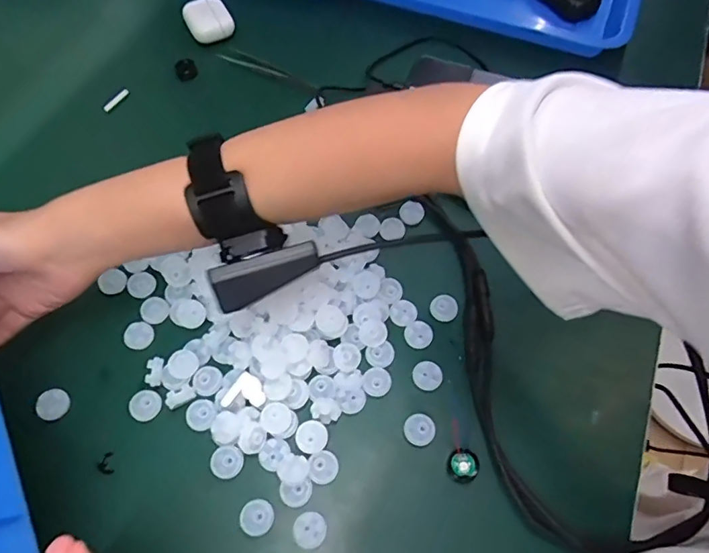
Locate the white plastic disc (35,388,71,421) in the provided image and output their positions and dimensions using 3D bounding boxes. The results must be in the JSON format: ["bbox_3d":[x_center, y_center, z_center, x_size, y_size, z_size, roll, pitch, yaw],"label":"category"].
[{"bbox_3d":[-0.216,0.091,0.358,0.021,0.004,0.021,0,62,0],"label":"white plastic disc"}]

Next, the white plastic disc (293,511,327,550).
[{"bbox_3d":[-0.029,0.163,0.323,0.020,0.004,0.021,0,62,0],"label":"white plastic disc"}]

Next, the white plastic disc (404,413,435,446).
[{"bbox_3d":[0.046,0.107,0.353,0.021,0.004,0.022,0,62,0],"label":"white plastic disc"}]

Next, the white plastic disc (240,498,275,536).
[{"bbox_3d":[-0.063,0.156,0.325,0.020,0.005,0.021,0,62,0],"label":"white plastic disc"}]

